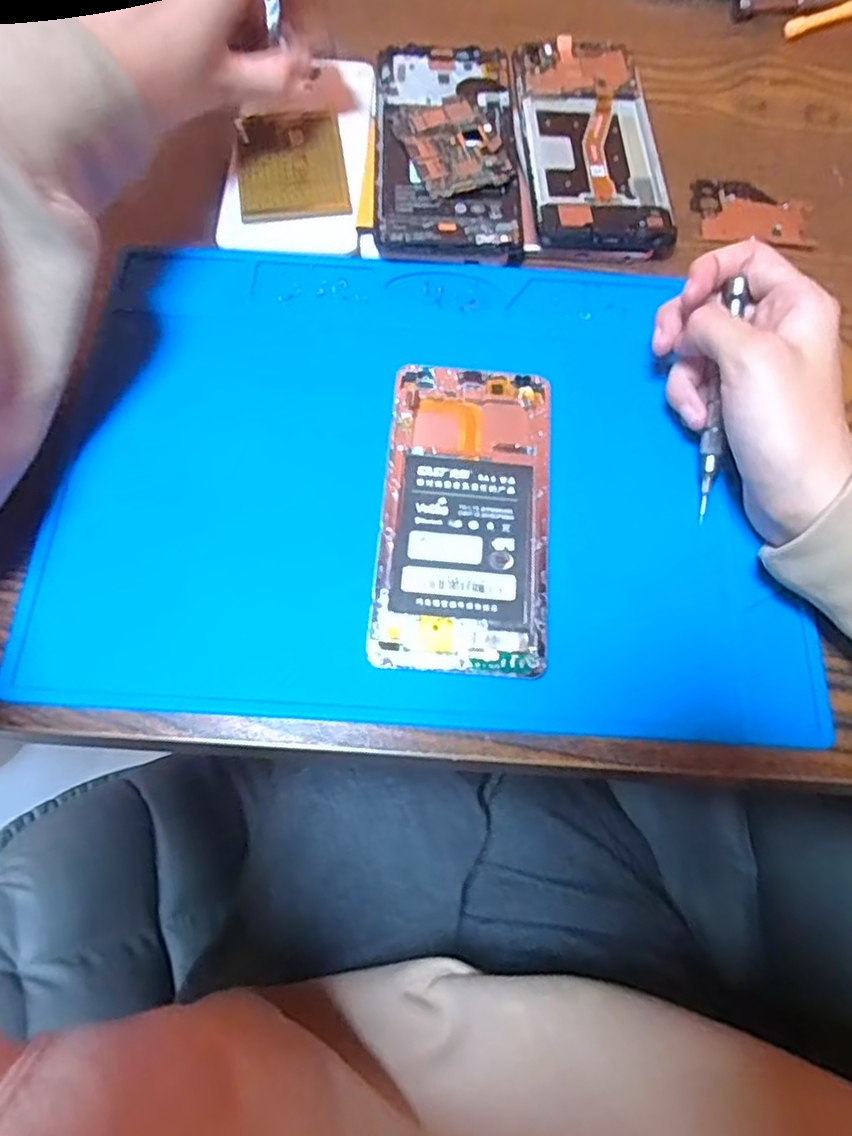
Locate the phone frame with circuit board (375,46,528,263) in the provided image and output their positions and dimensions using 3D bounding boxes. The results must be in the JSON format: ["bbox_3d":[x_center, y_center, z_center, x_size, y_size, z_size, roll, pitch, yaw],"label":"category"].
[{"bbox_3d":[0.011,-0.223,0.372,0.073,0.017,0.147,-2,68,-3],"label":"phone frame with circuit board"}]

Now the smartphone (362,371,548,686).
[{"bbox_3d":[0.017,-0.025,0.300,0.071,0.008,0.144,5,68,0],"label":"smartphone"}]

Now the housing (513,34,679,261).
[{"bbox_3d":[0.088,-0.229,0.379,0.070,0.017,0.152,-3,68,-3],"label":"housing"}]

